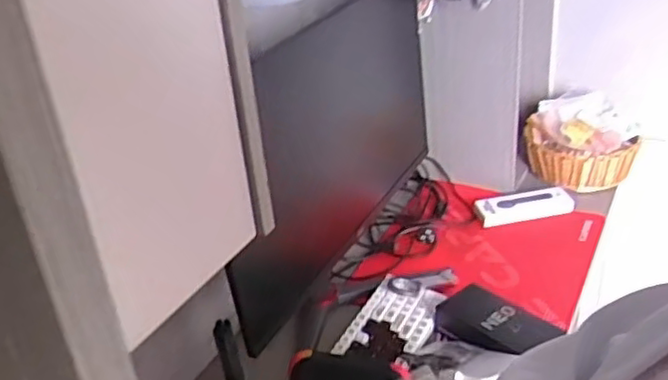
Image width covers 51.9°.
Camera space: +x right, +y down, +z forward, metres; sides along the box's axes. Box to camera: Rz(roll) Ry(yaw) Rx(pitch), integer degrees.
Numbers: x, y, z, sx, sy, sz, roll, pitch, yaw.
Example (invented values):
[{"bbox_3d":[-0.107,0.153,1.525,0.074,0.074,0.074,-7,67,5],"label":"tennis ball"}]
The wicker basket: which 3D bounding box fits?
[{"bbox_3d":[0.517,-0.091,1.446,0.213,0.176,0.181,6,31,18],"label":"wicker basket"}]

